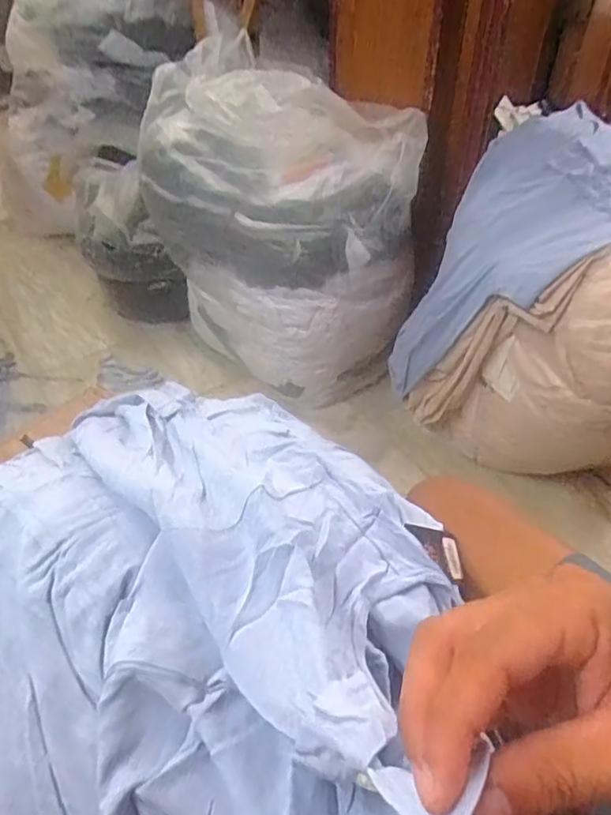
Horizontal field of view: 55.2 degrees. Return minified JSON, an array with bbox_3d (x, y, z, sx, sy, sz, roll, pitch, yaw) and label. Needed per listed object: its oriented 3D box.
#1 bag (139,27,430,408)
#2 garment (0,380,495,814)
[{"bbox_3d":[-0.061,-0.372,1.296,0.560,0.626,0.310,30,53,27],"label":"bag"},{"bbox_3d":[-0.109,0.127,0.407,0.387,0.180,0.415,16,48,16],"label":"garment"}]

